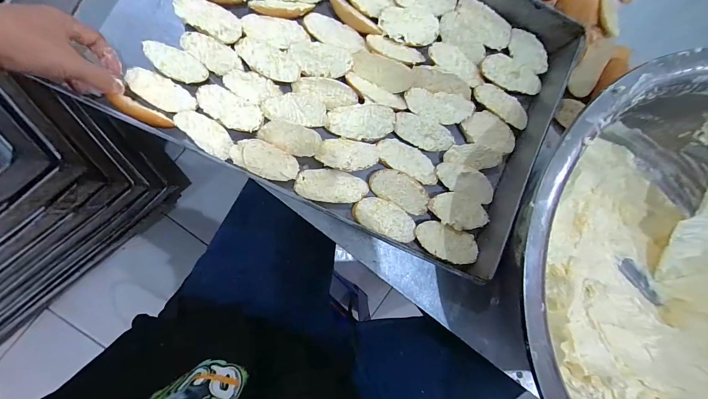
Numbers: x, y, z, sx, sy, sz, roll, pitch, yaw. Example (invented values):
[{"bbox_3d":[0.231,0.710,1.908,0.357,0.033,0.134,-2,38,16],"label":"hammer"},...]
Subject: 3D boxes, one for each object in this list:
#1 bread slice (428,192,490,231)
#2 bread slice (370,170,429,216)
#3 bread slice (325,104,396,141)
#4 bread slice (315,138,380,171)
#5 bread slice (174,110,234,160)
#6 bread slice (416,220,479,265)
[{"bbox_3d":[0.139,0.016,0.407,0.081,0.009,0.045,23,84,-4],"label":"bread slice"},{"bbox_3d":[0.061,-0.012,0.402,0.083,0.013,0.037,29,84,-3],"label":"bread slice"},{"bbox_3d":[0.009,-0.101,0.396,0.085,0.009,0.044,8,85,-5],"label":"bread slice"},{"bbox_3d":[-0.007,-0.057,0.396,0.076,0.008,0.041,8,85,-5],"label":"bread slice"},{"bbox_3d":[-0.182,-0.082,0.378,0.075,0.010,0.034,42,83,-2],"label":"bread slice"},{"bbox_3d":[0.122,0.057,0.405,0.084,0.017,0.042,20,85,-4],"label":"bread slice"}]

